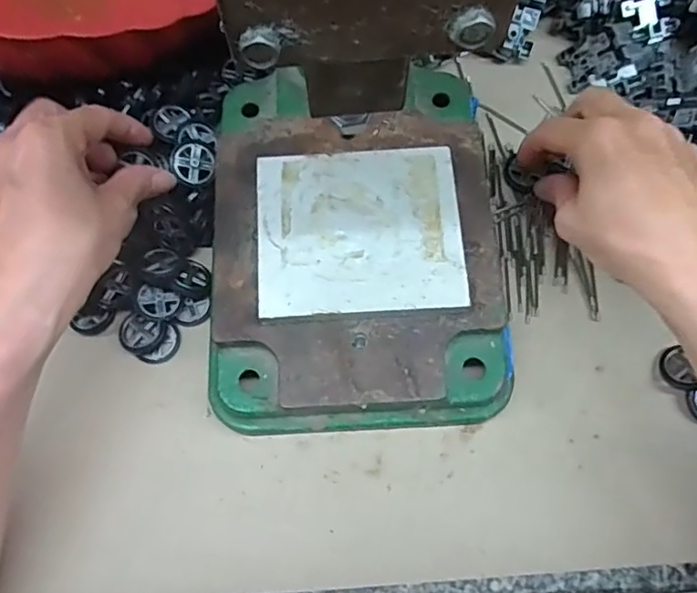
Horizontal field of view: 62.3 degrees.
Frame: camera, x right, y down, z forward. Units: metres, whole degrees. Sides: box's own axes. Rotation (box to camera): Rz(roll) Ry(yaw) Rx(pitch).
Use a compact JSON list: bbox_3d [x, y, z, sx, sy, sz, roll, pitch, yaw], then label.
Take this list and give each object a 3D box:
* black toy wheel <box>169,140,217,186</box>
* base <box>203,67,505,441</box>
[{"bbox_3d":[-0.094,-0.080,0.347,0.026,0.008,0.026,26,81,-22],"label":"black toy wheel"},{"bbox_3d":[0.006,-0.038,0.326,0.160,0.042,0.219,-2,72,0],"label":"base"}]

